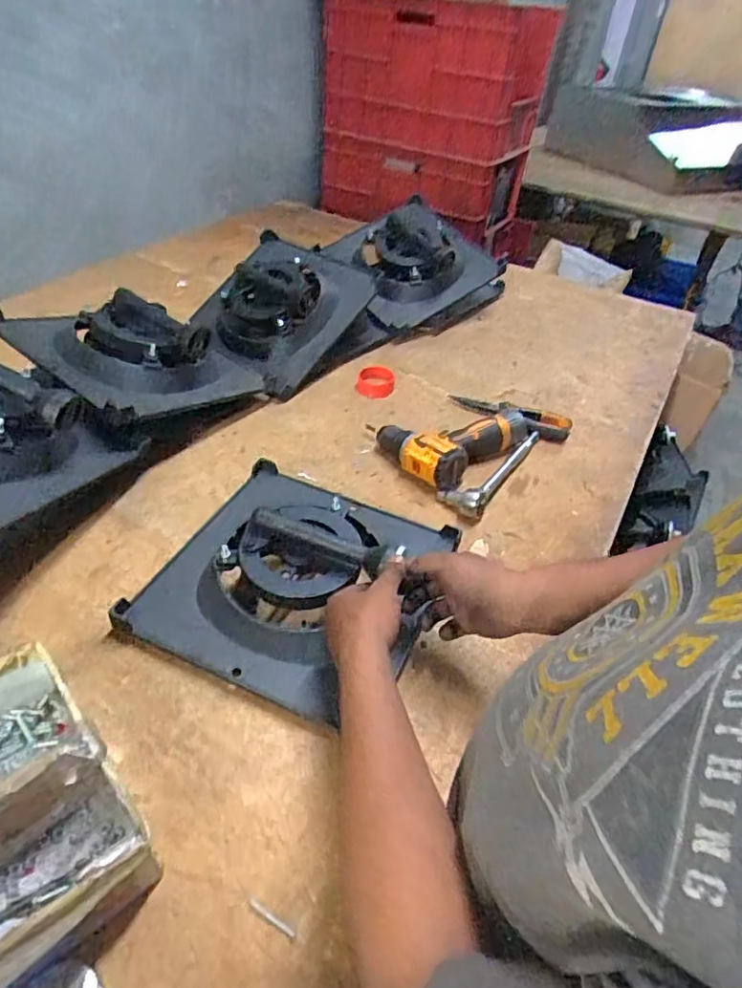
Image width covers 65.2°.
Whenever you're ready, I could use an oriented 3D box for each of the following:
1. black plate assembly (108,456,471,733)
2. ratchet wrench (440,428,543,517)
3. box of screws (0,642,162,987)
[{"bbox_3d":[-0.082,0.066,0.661,0.279,0.094,0.304,20,43,15],"label":"black plate assembly"},{"bbox_3d":[0.184,-0.048,0.863,0.065,0.029,0.239,28,46,22],"label":"ratchet wrench"},{"bbox_3d":[-0.284,0.246,0.449,0.155,0.093,0.232,-28,52,-32],"label":"box of screws"}]

